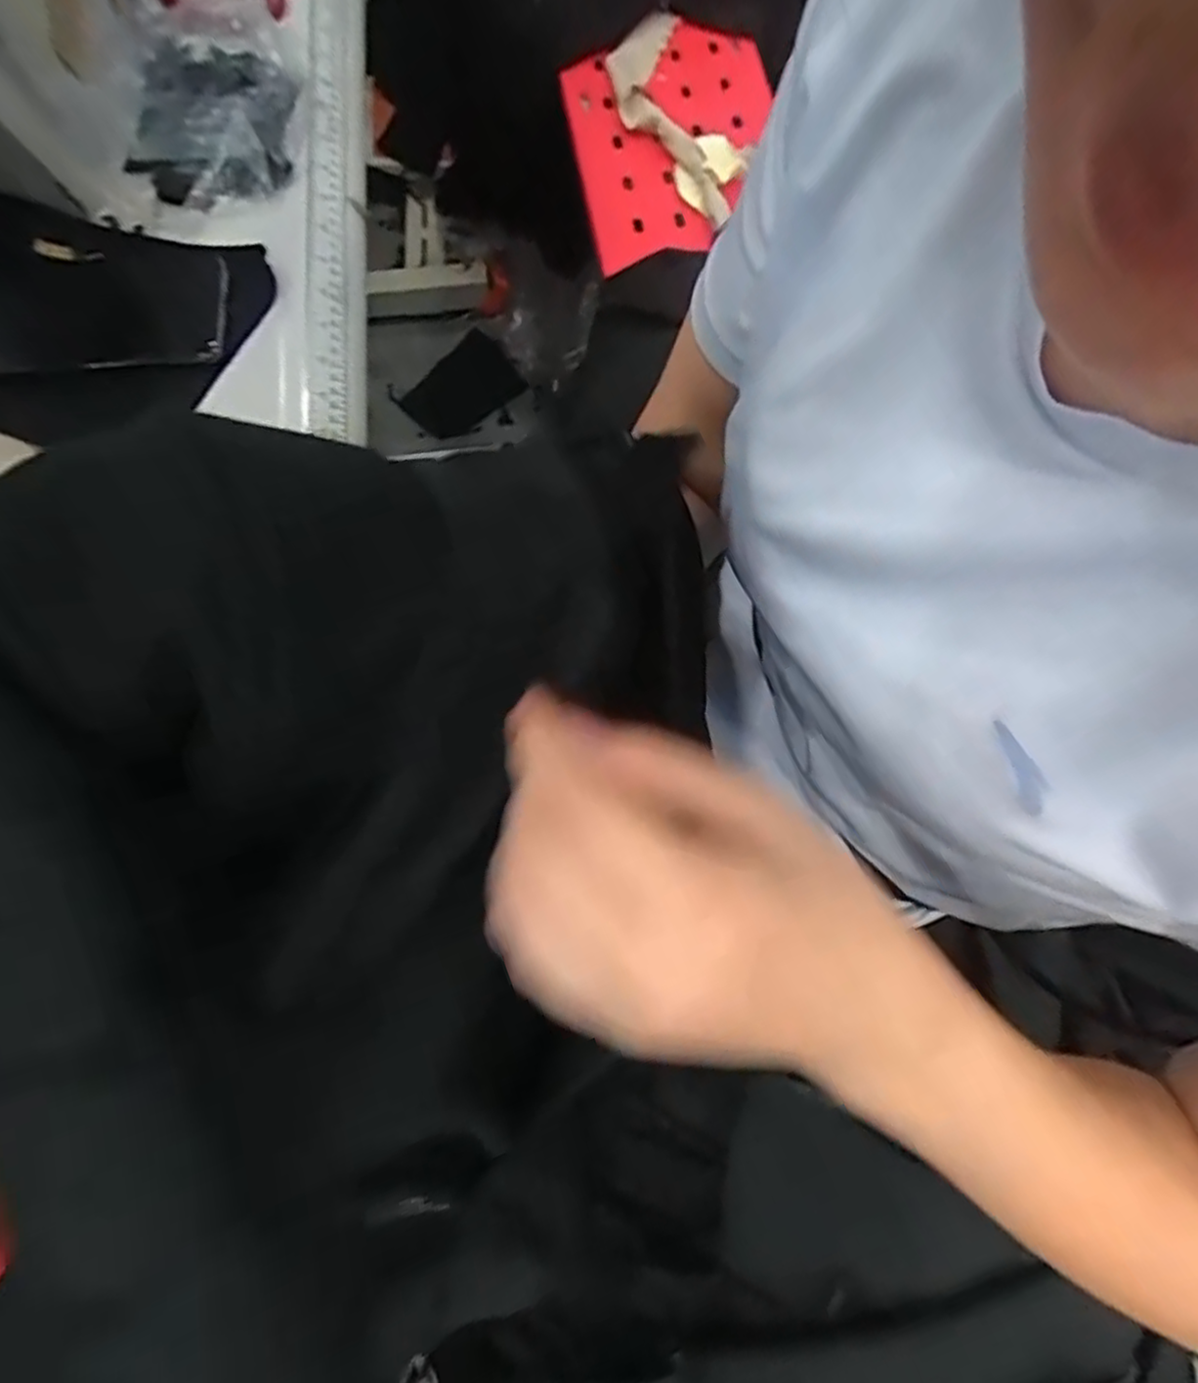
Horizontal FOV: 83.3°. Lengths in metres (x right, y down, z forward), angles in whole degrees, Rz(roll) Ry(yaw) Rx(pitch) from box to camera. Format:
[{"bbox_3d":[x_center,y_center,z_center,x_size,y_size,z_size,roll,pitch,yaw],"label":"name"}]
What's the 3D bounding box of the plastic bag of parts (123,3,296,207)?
[{"bbox_3d":[-0.234,-0.354,0.410,0.090,0.039,0.130,16,75,6],"label":"plastic bag of parts"}]

